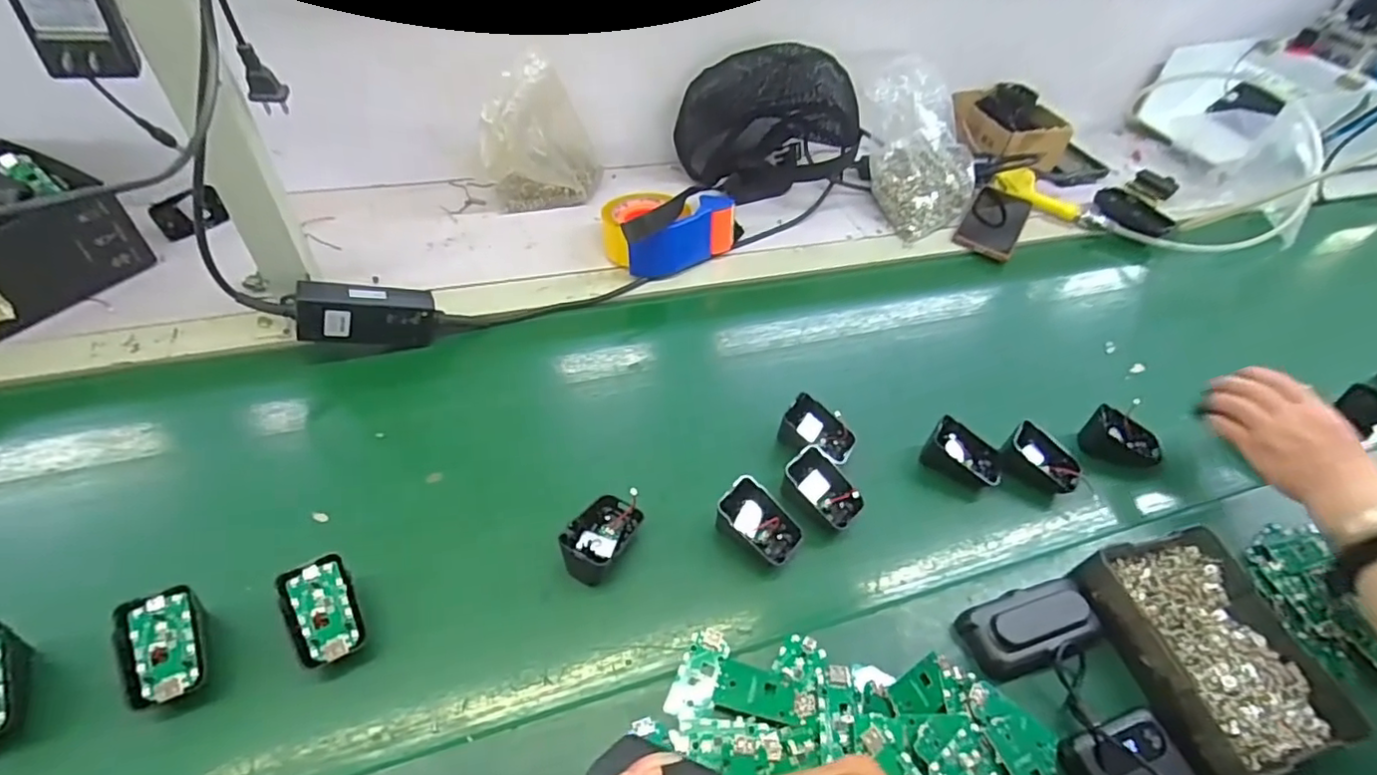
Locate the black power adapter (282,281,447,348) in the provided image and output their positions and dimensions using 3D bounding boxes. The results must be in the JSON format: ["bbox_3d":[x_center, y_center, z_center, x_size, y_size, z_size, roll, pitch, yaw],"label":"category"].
[{"bbox_3d":[-0.305,-0.069,0.577,0.125,0.050,0.027,2,44,-32],"label":"black power adapter"}]

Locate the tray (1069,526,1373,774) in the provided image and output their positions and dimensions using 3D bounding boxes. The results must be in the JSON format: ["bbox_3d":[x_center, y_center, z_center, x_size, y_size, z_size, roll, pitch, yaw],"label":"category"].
[{"bbox_3d":[0.387,0.191,0.453,0.123,0.045,0.157,-12,47,-11],"label":"tray"}]

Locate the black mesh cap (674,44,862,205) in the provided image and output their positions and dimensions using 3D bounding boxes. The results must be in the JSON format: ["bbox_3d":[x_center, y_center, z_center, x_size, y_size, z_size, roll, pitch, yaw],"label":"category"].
[{"bbox_3d":[0.105,-0.380,0.841,0.230,0.186,0.134,-2,45,-2],"label":"black mesh cap"}]

